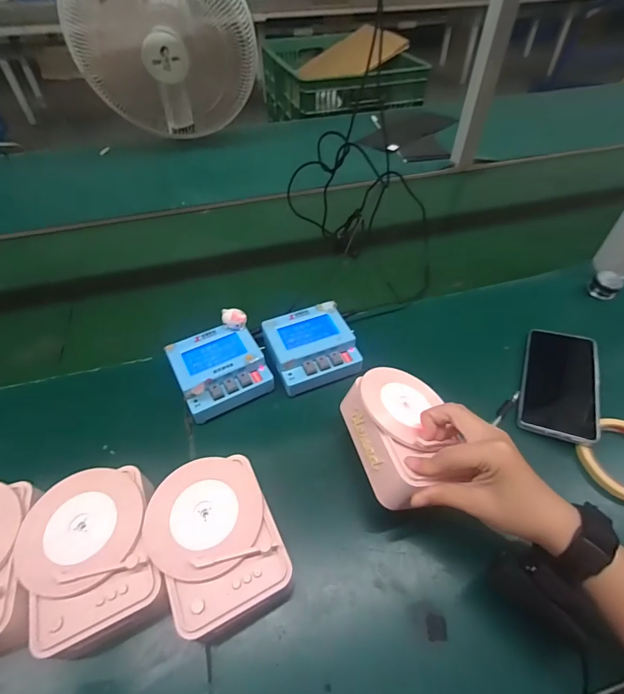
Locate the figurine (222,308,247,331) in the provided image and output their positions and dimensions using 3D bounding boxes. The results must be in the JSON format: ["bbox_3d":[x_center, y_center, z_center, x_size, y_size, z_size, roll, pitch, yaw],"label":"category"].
[{"bbox_3d":[-0.097,-0.035,0.471,0.030,0.022,0.020,-12,50,-10],"label":"figurine"}]

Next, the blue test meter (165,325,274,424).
[{"bbox_3d":[-0.112,0.028,0.459,0.104,0.042,0.098,-22,52,-17],"label":"blue test meter"}]

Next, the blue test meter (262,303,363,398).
[{"bbox_3d":[-0.001,-0.001,0.480,0.103,0.034,0.100,-15,50,-12],"label":"blue test meter"}]

